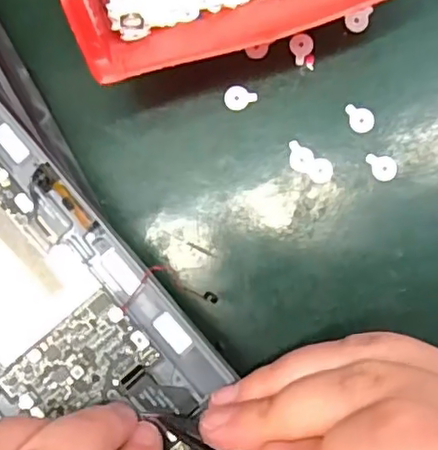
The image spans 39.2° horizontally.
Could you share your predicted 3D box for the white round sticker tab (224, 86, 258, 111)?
[{"bbox_3d":[0.008,-0.049,0.239,0.013,0.004,0.009,-1,93,0],"label":"white round sticker tab"}]

